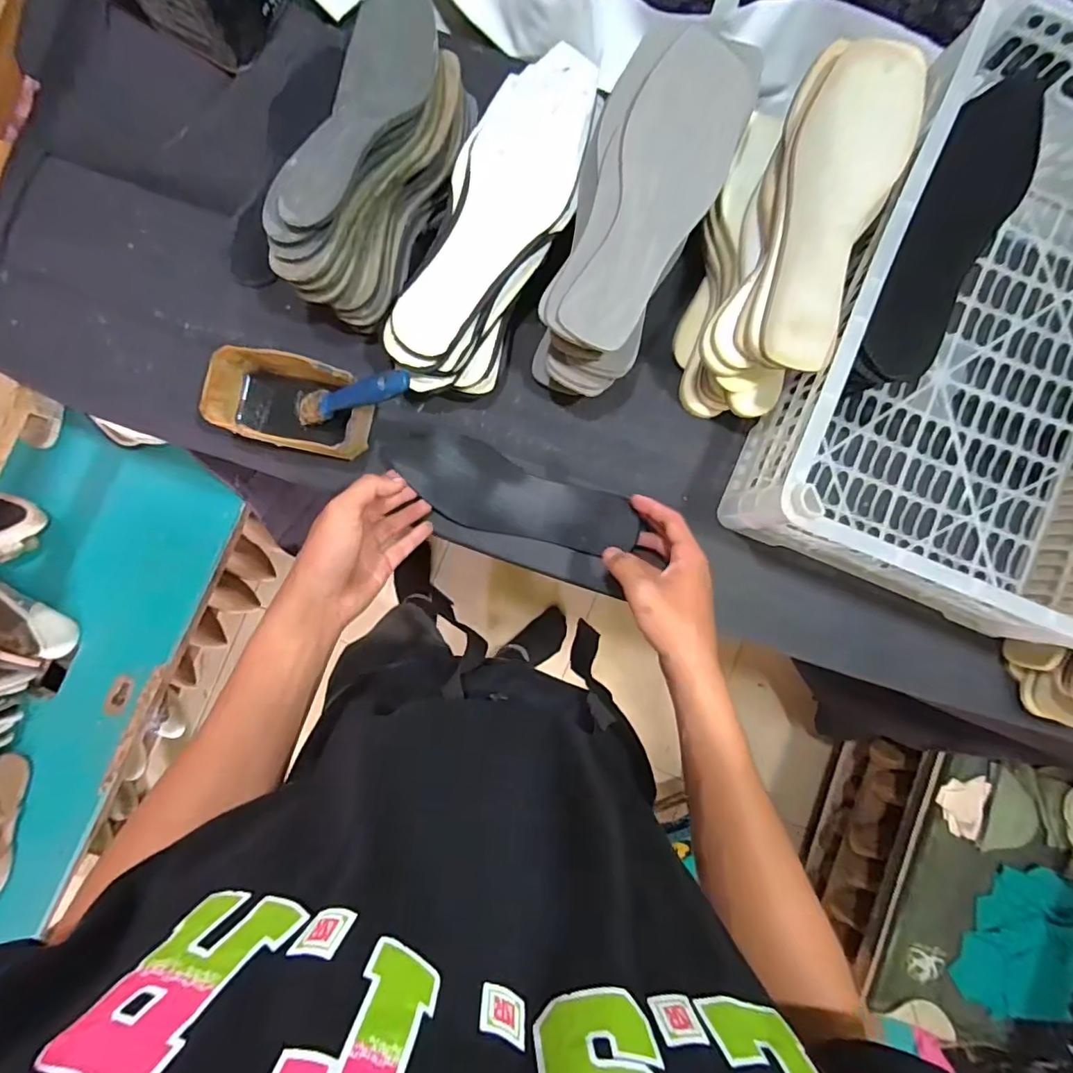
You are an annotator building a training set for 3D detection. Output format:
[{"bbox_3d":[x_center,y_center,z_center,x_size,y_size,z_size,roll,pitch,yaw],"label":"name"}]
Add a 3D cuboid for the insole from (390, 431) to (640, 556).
[{"bbox_3d":[-0.021,-0.038,0.530,0.232,0.035,0.073,19,88,0],"label":"insole"}]

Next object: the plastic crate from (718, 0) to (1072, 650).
[{"bbox_3d":[0.406,-0.157,0.479,0.326,0.150,0.434,22,88,-2],"label":"plastic crate"}]

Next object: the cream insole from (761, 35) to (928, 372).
[{"bbox_3d":[0.220,-0.248,0.409,0.080,0.020,0.240,21,88,-2],"label":"cream insole"}]

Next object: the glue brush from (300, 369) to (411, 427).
[{"bbox_3d":[-0.154,-0.119,0.463,0.148,0.019,0.026,-3,89,38],"label":"glue brush"}]

